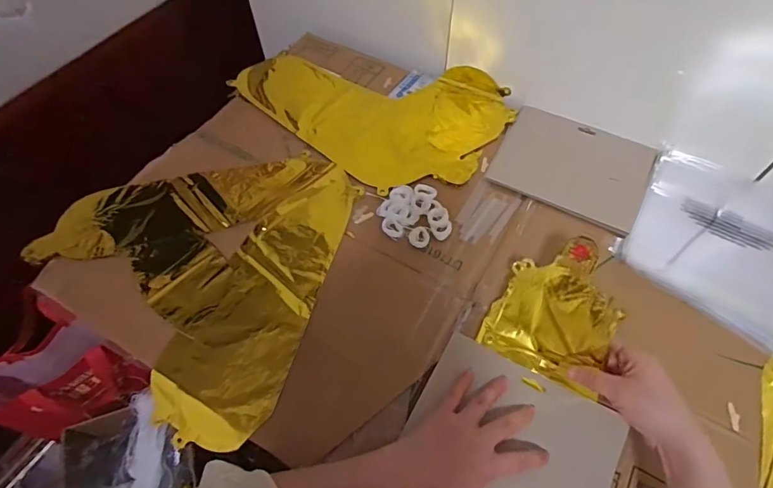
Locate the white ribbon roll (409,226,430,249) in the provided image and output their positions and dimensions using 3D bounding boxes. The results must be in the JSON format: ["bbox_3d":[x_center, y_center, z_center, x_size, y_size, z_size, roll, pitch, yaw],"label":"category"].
[{"bbox_3d":[0.041,-0.008,0.567,0.026,0.004,0.027,18,78,6],"label":"white ribbon roll"}]

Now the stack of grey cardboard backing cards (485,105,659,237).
[{"bbox_3d":[0.255,-0.108,0.631,0.194,0.011,0.165,27,63,16],"label":"stack of grey cardboard backing cards"}]

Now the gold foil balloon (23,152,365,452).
[{"bbox_3d":[-0.248,0.014,0.561,0.354,0.007,0.357,14,60,9],"label":"gold foil balloon"}]

